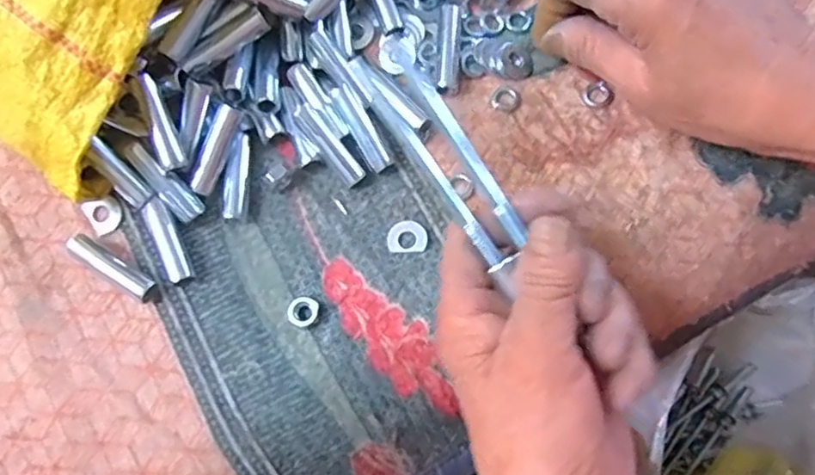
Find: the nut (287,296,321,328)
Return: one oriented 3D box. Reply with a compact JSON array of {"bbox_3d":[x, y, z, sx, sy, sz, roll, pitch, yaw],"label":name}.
[{"bbox_3d":[-0.046,0.033,0.282,0.013,0.005,0.014,0,77,1],"label":"nut"}]

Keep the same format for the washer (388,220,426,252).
[{"bbox_3d":[0.000,-0.001,0.293,0.018,0.004,0.015,-1,77,0],"label":"washer"}]

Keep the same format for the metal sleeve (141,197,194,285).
[{"bbox_3d":[-0.108,0.002,0.286,0.011,0.008,0.041,-26,78,-5],"label":"metal sleeve"}]

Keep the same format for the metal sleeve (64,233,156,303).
[{"bbox_3d":[-0.130,0.013,0.282,0.045,0.009,0.010,32,79,8],"label":"metal sleeve"}]

